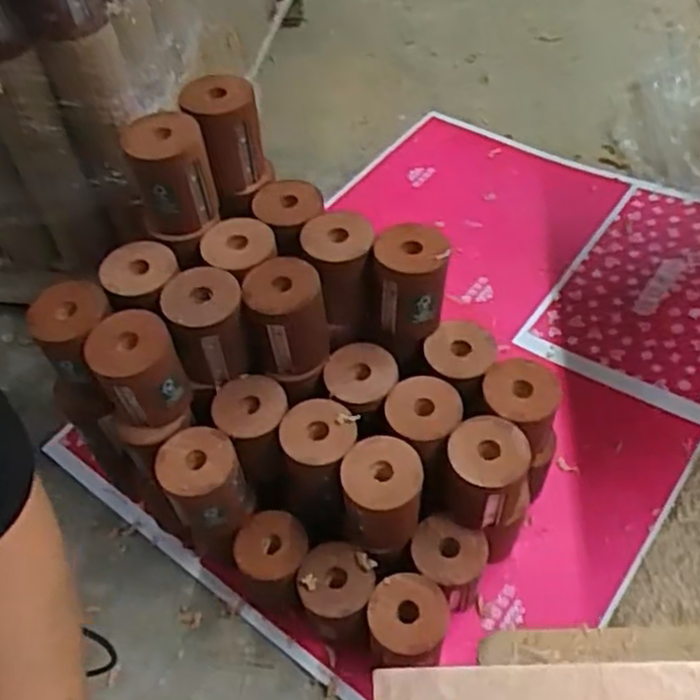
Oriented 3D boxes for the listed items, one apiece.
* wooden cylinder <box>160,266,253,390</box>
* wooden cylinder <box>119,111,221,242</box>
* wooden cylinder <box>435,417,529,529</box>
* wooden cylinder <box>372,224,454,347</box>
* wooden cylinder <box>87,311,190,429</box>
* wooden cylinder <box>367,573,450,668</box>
[{"bbox_3d":[-0.149,-0.024,0.764,0.076,0.104,0.077,-16,52,-8],"label":"wooden cylinder"},{"bbox_3d":[-0.184,-0.180,0.755,0.081,0.101,0.086,-14,52,-7],"label":"wooden cylinder"},{"bbox_3d":[0.140,0.128,0.741,0.078,0.095,0.078,14,54,15],"label":"wooden cylinder"},{"bbox_3d":[0.064,-0.069,0.787,0.085,0.110,0.081,3,52,7],"label":"wooden cylinder"},{"bbox_3d":[-0.213,0.023,0.731,0.078,0.106,0.075,-2,52,3],"label":"wooden cylinder"},{"bbox_3d":[0.061,0.289,0.746,0.077,0.090,0.078,14,54,15],"label":"wooden cylinder"}]

